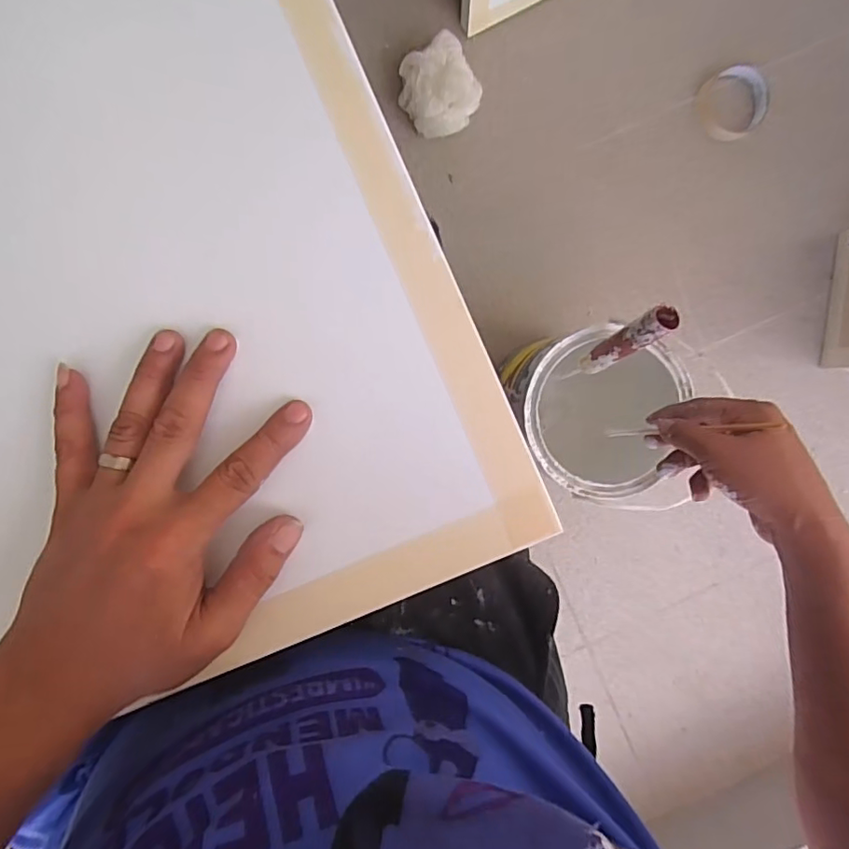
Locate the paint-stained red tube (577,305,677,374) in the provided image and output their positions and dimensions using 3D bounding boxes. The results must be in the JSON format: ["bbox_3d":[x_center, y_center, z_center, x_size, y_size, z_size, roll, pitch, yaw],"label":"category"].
[{"bbox_3d":[0.179,-0.073,0.506,0.024,0.112,0.026,5,73,-17],"label":"paint-stained red tube"}]

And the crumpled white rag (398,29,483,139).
[{"bbox_3d":[0.019,-0.392,0.655,0.091,0.063,0.098,-45,96,0],"label":"crumpled white rag"}]

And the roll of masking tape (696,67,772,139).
[{"bbox_3d":[0.394,-0.406,0.705,0.087,0.020,0.079,-17,95,-3],"label":"roll of masking tape"}]

